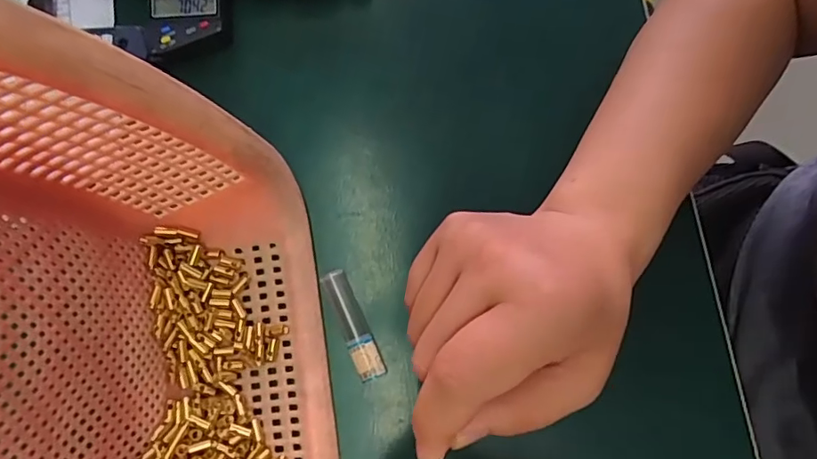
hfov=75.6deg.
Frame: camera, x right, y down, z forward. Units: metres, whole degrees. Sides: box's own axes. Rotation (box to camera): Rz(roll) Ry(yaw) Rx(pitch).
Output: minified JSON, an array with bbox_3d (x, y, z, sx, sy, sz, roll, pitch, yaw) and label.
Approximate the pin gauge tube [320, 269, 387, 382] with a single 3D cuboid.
[{"bbox_3d":[-0.027,0.047,0.257,0.013,0.009,0.055,-26,79,-4],"label":"pin gauge tube"}]

